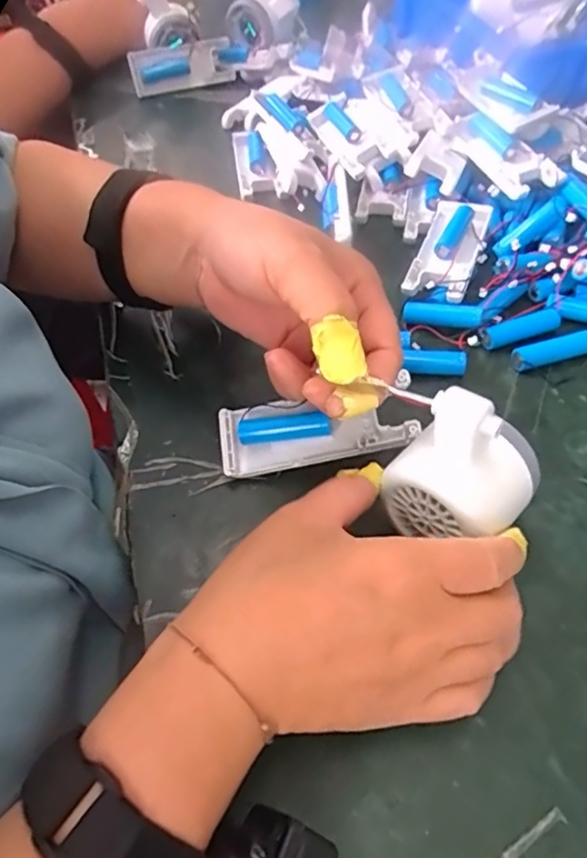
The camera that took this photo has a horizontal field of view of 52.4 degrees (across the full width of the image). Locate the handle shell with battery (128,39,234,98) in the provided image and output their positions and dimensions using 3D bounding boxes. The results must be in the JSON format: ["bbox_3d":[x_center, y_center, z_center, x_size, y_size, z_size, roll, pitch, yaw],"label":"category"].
[{"bbox_3d":[-0.118,-0.378,0.632,0.104,0.047,0.033,-16,14,-7],"label":"handle shell with battery"}]

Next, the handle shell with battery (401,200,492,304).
[{"bbox_3d":[0.107,-0.123,0.417,0.041,0.018,0.103,15,55,14],"label":"handle shell with battery"}]

